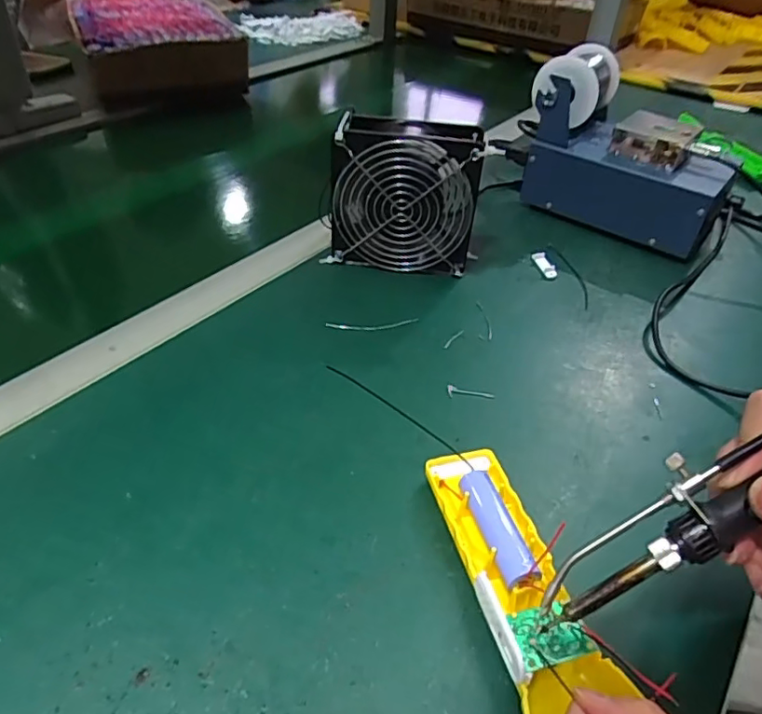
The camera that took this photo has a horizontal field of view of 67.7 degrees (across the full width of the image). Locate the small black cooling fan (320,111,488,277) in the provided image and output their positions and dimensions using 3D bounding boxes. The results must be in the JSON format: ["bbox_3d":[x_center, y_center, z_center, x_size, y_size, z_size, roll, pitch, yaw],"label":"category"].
[{"bbox_3d":[0.019,-0.134,0.487,0.121,0.128,0.034,5,41,3],"label":"small black cooling fan"}]

